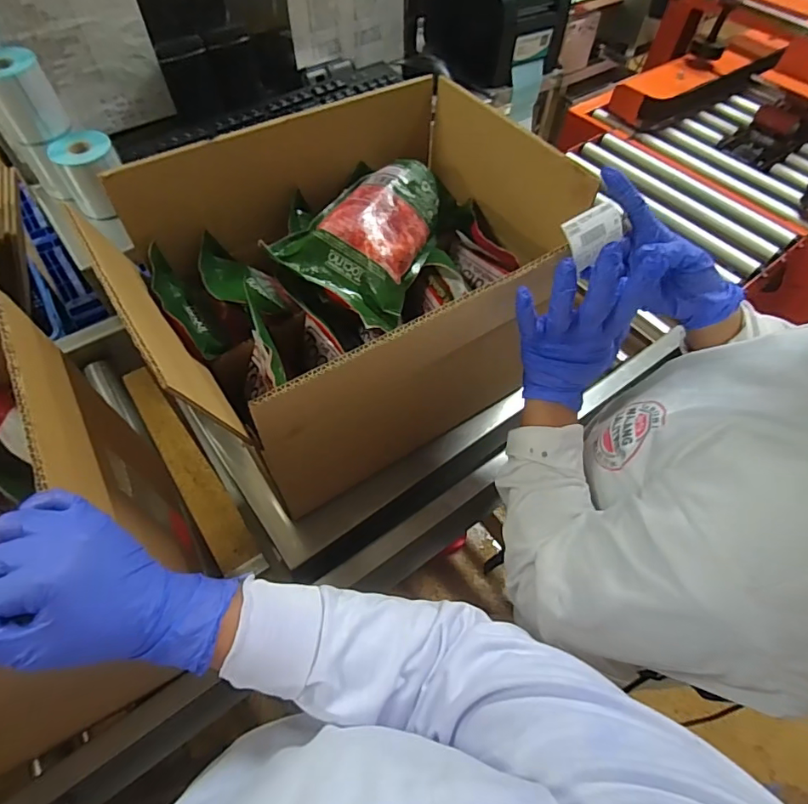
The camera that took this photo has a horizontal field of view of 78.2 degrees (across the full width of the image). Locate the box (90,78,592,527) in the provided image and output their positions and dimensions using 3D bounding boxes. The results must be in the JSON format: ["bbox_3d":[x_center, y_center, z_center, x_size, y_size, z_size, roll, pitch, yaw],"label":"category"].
[{"bbox_3d":[-0.068,-0.117,0.620,0.430,0.336,0.273,-27,61,-18],"label":"box"}]

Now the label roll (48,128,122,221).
[{"bbox_3d":[-0.389,-0.288,0.623,0.070,0.078,0.081,-24,61,-17],"label":"label roll"}]

